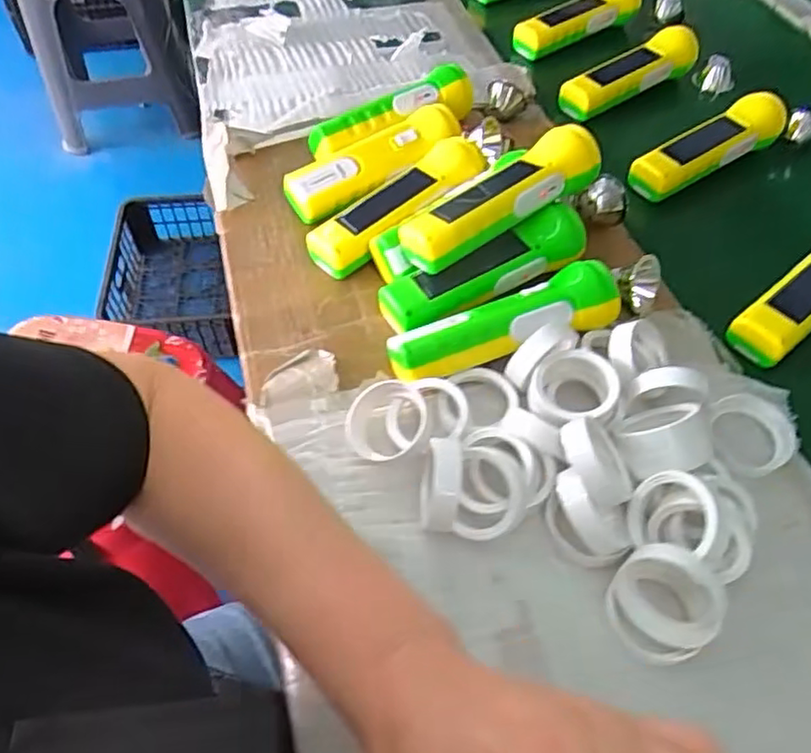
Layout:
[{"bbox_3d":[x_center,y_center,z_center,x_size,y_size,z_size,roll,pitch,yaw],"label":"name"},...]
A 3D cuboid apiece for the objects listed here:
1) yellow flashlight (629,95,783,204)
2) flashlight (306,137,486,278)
[{"bbox_3d":[0.253,-0.194,0.549,0.139,0.032,0.038,-29,58,-2],"label":"yellow flashlight"},{"bbox_3d":[-0.004,-0.135,0.533,0.158,0.044,0.049,-40,57,-15],"label":"flashlight"}]

